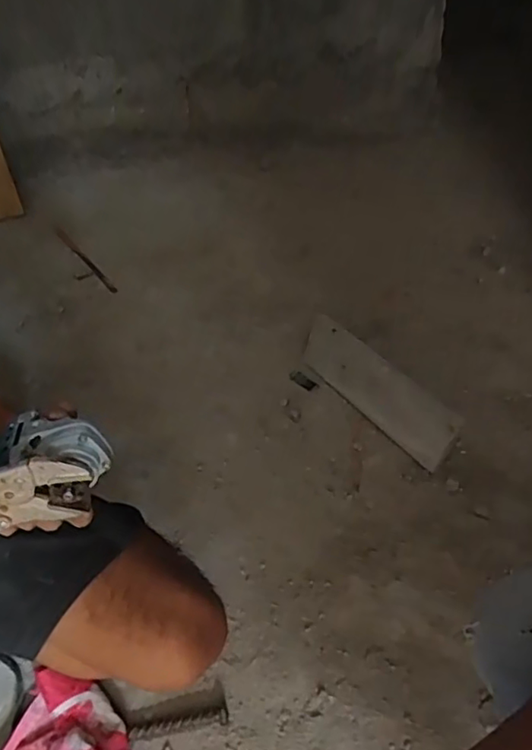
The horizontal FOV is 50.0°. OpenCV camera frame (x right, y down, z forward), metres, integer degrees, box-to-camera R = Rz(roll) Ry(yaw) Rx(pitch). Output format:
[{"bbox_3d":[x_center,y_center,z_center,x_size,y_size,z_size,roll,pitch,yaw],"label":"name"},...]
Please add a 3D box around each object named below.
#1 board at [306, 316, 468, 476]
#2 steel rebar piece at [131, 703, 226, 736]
[{"bbox_3d":[0.180,0.017,0.943,0.037,0.103,0.317,-2,35,-47],"label":"board"},{"bbox_3d":[-0.098,0.386,0.639,0.105,0.013,0.021,-7,46,-6],"label":"steel rebar piece"}]

